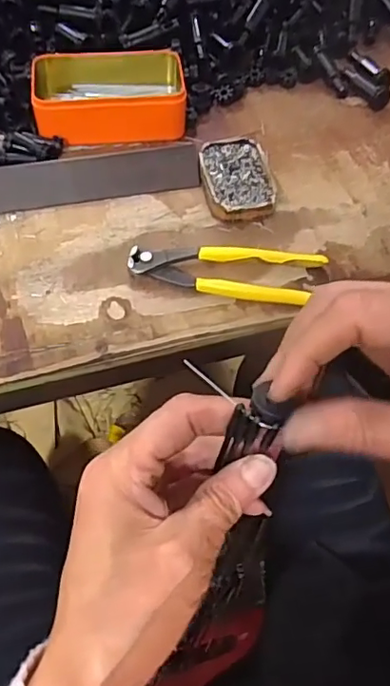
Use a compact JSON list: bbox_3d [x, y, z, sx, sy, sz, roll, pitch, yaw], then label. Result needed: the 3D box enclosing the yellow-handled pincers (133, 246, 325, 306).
[{"bbox_3d":[0.027,-0.060,0.464,0.162,0.013,0.047,5,61,-1],"label":"yellow-handled pincers"}]

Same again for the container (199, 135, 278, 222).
[{"bbox_3d":[0.041,-0.154,0.515,0.068,0.023,0.097,-6,61,-7],"label":"container"}]

